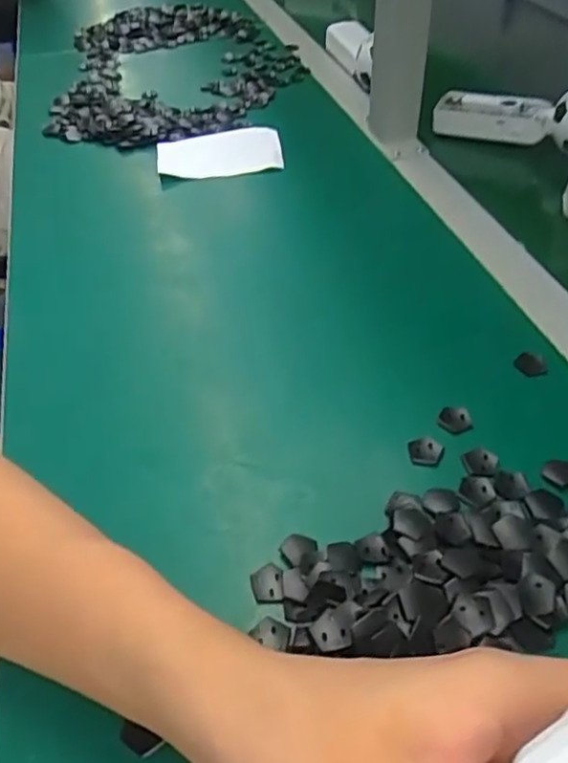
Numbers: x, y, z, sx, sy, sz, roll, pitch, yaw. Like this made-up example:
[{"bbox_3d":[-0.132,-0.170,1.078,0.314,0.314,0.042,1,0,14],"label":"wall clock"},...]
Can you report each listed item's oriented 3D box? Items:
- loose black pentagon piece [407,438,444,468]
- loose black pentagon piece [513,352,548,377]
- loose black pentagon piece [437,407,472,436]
[{"bbox_3d":[0.078,0.039,0.356,0.019,0.004,0.018,8,48,12],"label":"loose black pentagon piece"},{"bbox_3d":[0.157,-0.011,0.407,0.020,0.007,0.013,24,53,25],"label":"loose black pentagon piece"},{"bbox_3d":[0.099,0.023,0.370,0.018,0.006,0.016,3,47,8],"label":"loose black pentagon piece"}]

